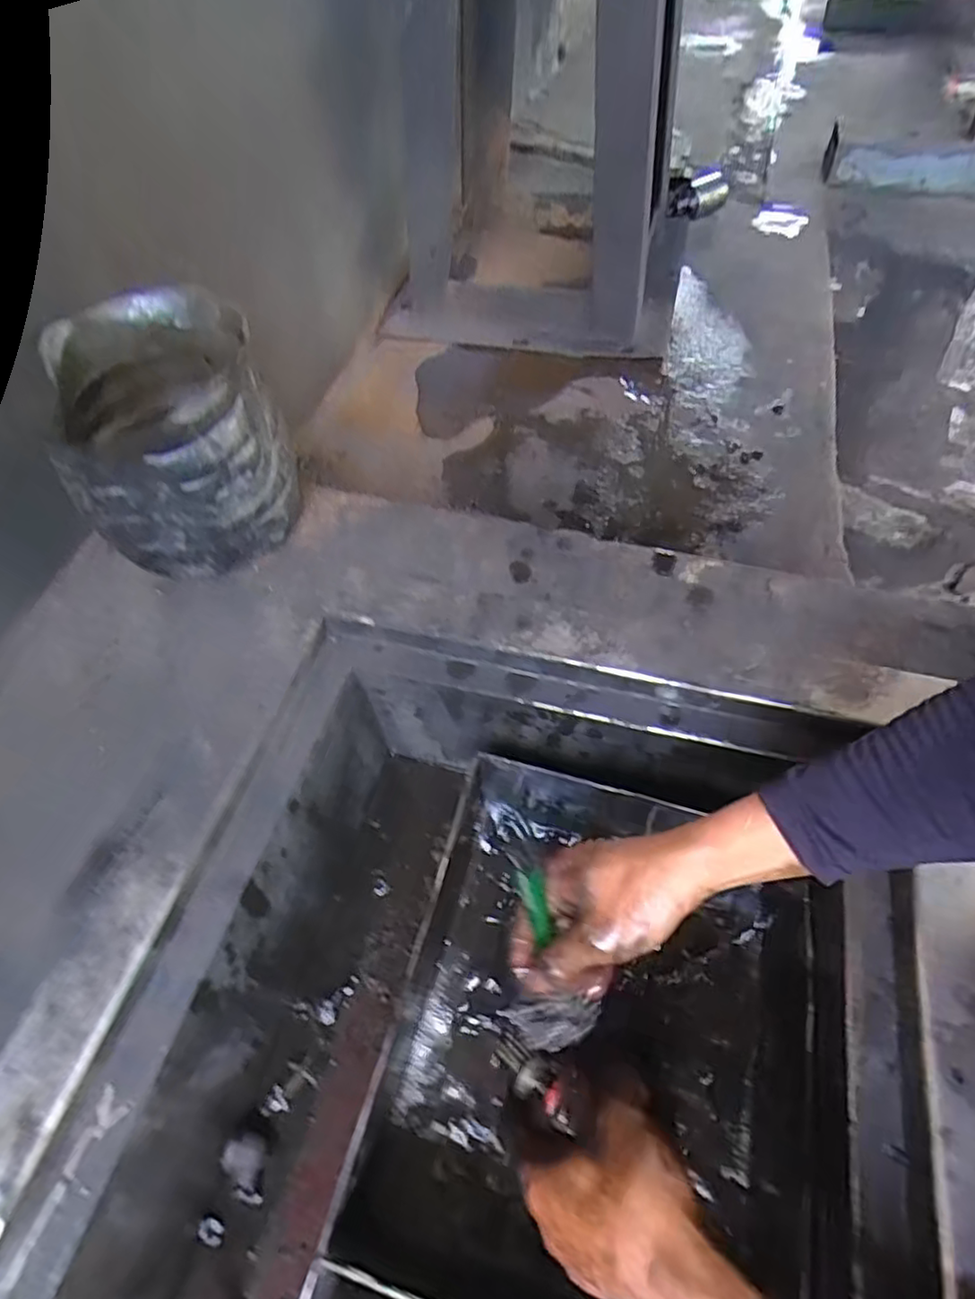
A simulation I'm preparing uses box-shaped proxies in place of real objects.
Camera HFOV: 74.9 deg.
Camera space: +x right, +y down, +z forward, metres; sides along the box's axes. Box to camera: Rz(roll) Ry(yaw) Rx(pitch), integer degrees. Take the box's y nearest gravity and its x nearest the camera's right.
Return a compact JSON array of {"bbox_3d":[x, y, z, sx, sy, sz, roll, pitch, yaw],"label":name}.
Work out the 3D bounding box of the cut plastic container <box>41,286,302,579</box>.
[{"bbox_3d":[-0.245,-0.163,0.513,0.157,0.159,0.167,-25,59,-13],"label":"cut plastic container"}]

